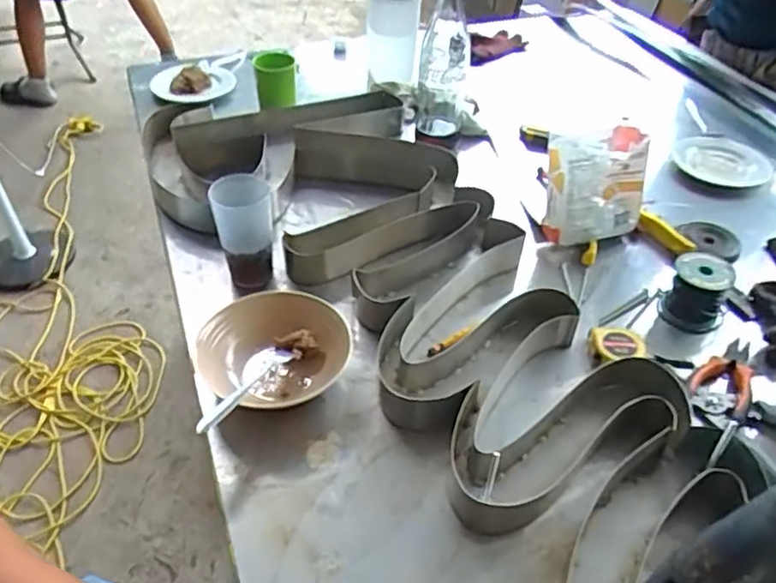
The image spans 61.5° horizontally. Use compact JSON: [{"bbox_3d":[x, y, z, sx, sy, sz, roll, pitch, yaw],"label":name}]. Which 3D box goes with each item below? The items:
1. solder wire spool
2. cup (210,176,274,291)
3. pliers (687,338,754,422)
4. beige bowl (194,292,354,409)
[{"bbox_3d":[0.397,-0.001,0.834,0.075,0.084,0.075,1,41,-1],"label":"solder wire spool"},{"bbox_3d":[-0.183,-0.099,0.826,0.073,0.076,0.069,-16,45,-17],"label":"cup"},{"bbox_3d":[0.384,0.094,0.748,0.063,0.021,0.121,21,45,20],"label":"pliers"},{"bbox_3d":[-0.123,0.070,0.729,0.150,0.076,0.156,1,41,-1],"label":"beige bowl"}]

